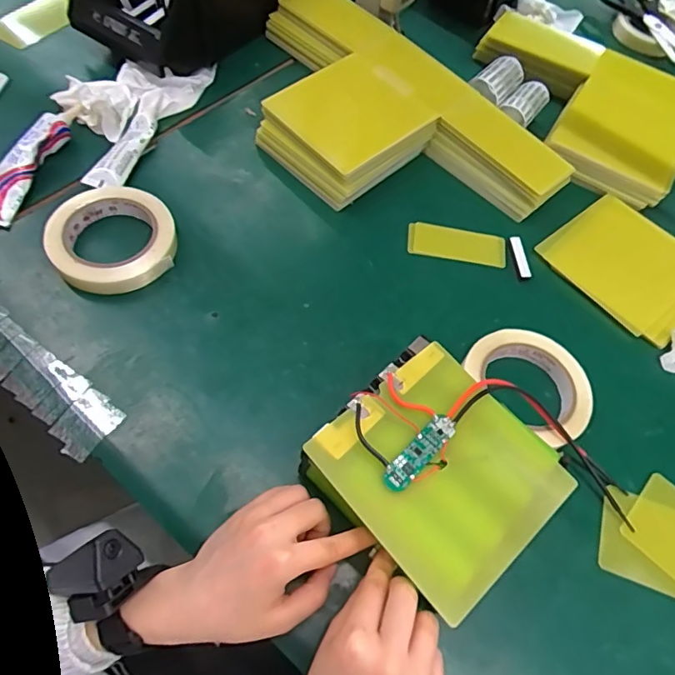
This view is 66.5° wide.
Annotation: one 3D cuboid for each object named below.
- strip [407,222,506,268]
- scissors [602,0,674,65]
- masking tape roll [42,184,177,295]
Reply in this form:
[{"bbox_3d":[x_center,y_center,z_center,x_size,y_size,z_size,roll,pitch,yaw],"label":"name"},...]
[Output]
[{"bbox_3d":[0.127,-0.100,0.552,0.105,0.009,0.044,10,60,0],"label":"strip"},{"bbox_3d":[0.451,-0.488,0.774,0.104,0.017,0.224,4,60,-3],"label":"scissors"},{"bbox_3d":[-0.214,-0.095,0.491,0.111,0.030,0.108,2,61,-4],"label":"masking tape roll"}]

